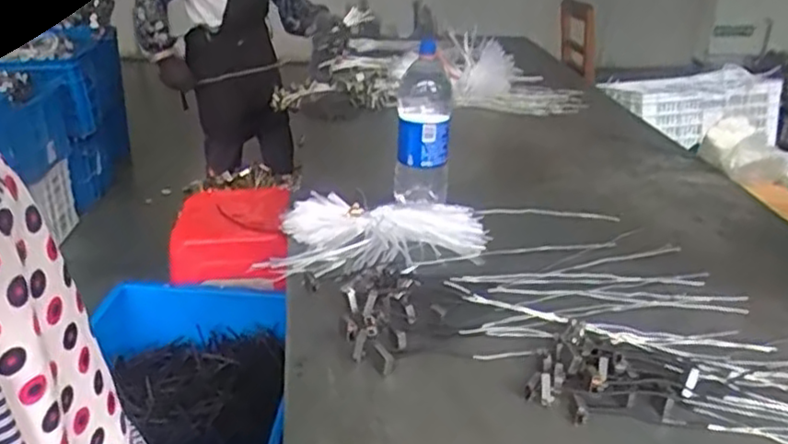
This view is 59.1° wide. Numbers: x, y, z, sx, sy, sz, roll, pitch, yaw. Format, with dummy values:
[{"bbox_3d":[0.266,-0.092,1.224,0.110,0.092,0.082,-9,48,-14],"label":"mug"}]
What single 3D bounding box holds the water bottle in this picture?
[{"bbox_3d":[0.054,-0.172,1.365,0.109,0.311,0.118,3,25,2],"label":"water bottle"}]

